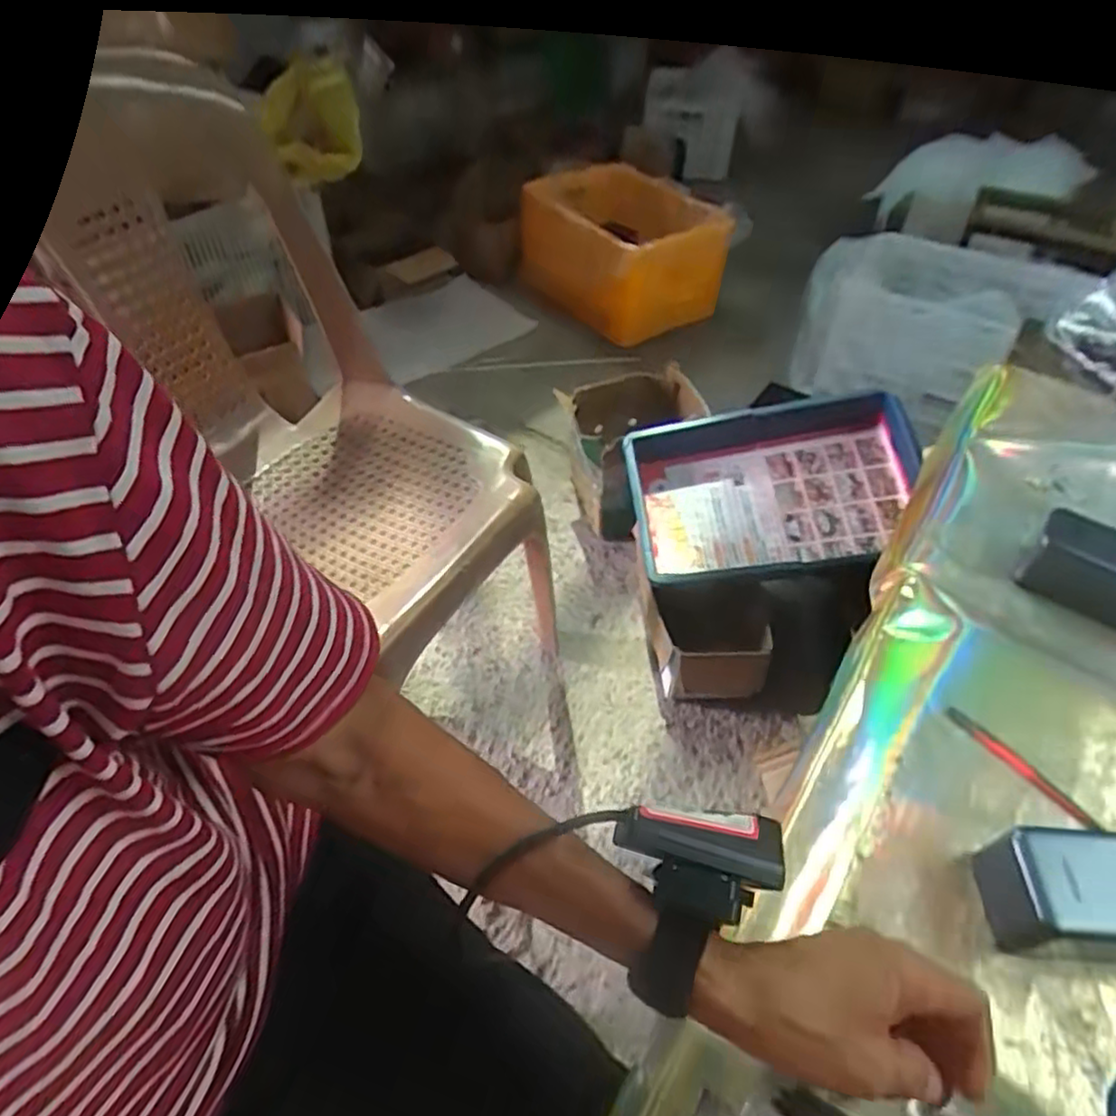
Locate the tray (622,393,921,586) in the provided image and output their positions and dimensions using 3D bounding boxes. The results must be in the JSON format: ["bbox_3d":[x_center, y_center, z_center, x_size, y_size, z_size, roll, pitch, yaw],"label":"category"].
[{"bbox_3d":[0.334,-0.102,1.046,0.436,0.105,0.273,-8,71,13],"label":"tray"}]

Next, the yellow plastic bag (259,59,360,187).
[{"bbox_3d":[-0.491,-0.861,1.345,0.231,0.206,0.048,25,53,20],"label":"yellow plastic bag"}]

